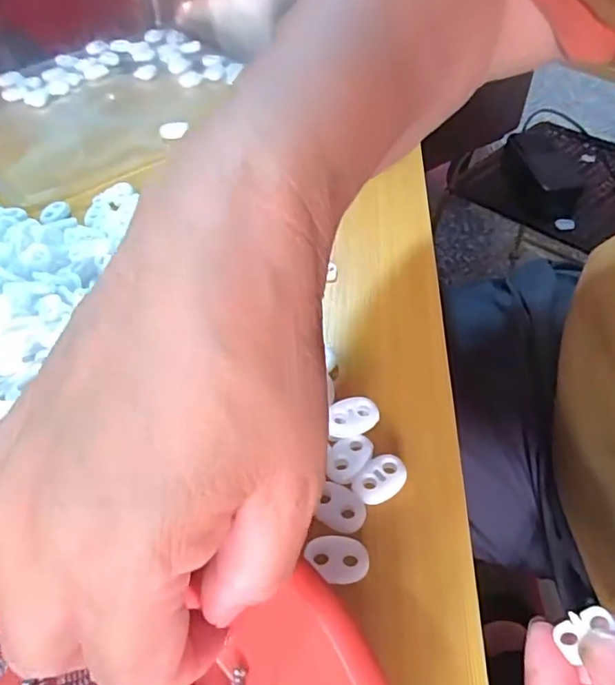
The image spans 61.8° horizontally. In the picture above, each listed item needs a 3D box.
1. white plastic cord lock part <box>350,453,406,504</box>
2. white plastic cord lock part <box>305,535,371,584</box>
[{"bbox_3d":[0.027,0.051,0.194,0.022,0.004,0.014,-34,54,-24],"label":"white plastic cord lock part"},{"bbox_3d":[0.010,0.073,0.176,0.021,0.004,0.015,-1,47,3],"label":"white plastic cord lock part"}]

